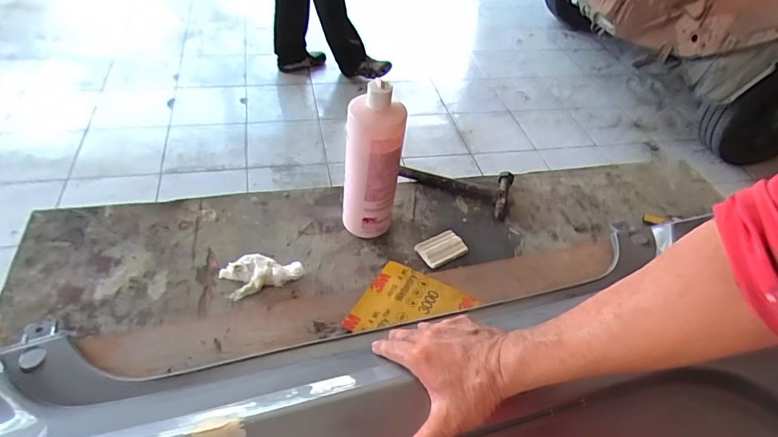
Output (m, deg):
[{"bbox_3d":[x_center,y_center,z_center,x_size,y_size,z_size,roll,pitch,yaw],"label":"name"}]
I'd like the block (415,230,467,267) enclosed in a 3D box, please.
[{"bbox_3d":[0.085,0.047,0.737,0.077,0.013,0.049,-23,53,-25],"label":"block"}]

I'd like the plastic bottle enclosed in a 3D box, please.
[{"bbox_3d":[-0.024,-0.071,0.672,0.083,0.252,0.064,4,46,-1],"label":"plastic bottle"}]

